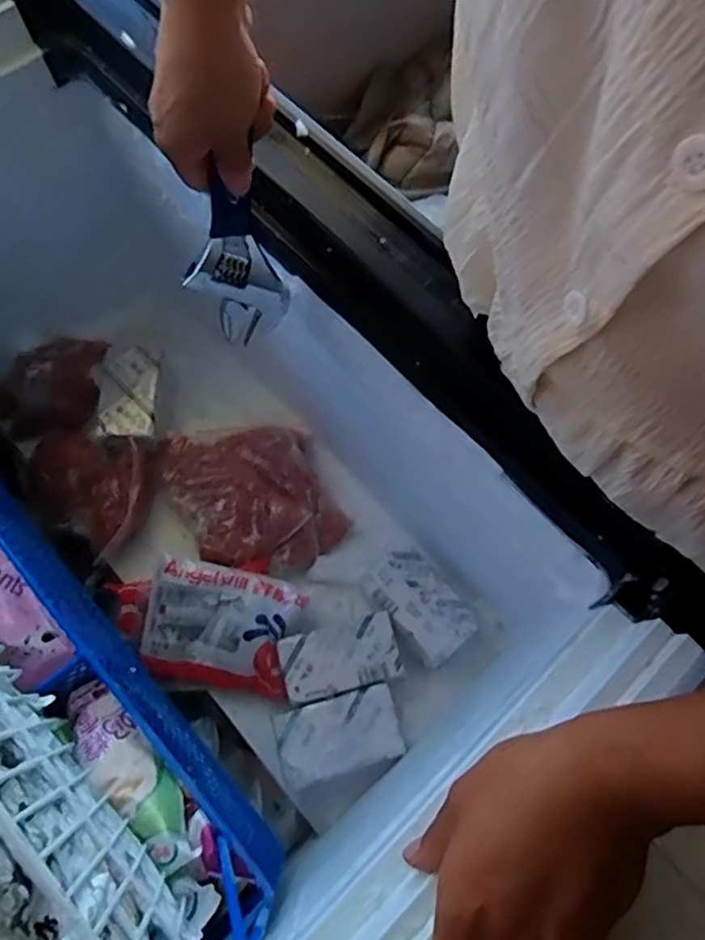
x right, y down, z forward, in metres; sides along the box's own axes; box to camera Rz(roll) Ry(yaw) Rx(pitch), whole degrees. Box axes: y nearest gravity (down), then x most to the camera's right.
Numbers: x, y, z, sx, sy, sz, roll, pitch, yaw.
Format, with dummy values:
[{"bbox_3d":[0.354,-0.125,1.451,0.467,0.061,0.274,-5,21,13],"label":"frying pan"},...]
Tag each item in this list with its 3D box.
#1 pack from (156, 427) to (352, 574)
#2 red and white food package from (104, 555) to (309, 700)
[{"bbox_3d":[-0.115,0.024,0.717,0.167,0.042,0.201,-26,70,-11],"label":"pack"},{"bbox_3d":[-0.156,0.163,0.664,0.190,0.026,0.127,12,93,9],"label":"red and white food package"}]

